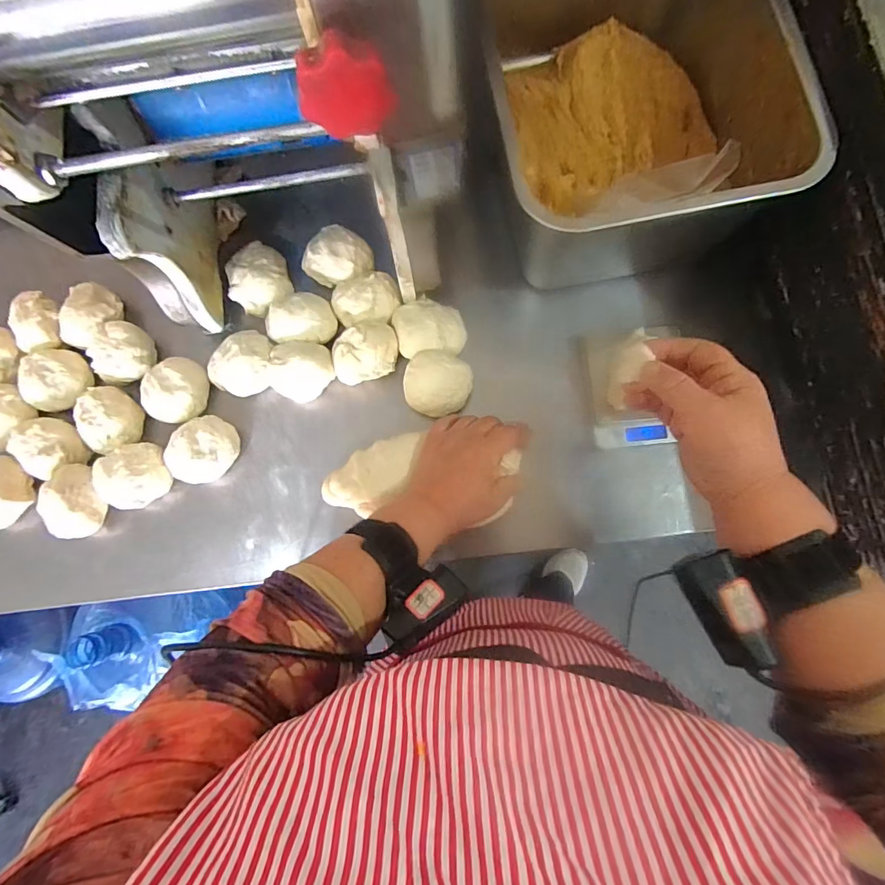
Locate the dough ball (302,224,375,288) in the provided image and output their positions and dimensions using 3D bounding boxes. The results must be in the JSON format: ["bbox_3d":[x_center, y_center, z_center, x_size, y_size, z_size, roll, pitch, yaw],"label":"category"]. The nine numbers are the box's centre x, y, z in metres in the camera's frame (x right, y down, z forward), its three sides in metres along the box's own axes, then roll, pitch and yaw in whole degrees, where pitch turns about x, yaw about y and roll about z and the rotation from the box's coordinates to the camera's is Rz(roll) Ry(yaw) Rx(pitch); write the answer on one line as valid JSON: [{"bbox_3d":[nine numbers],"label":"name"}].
[{"bbox_3d":[-0.116,-0.202,0.522,0.072,0.042,0.062,31,83,7],"label":"dough ball"}]

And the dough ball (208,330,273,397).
[{"bbox_3d":[-0.211,-0.082,0.503,0.064,0.038,0.071,41,84,8],"label":"dough ball"}]

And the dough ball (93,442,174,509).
[{"bbox_3d":[-0.319,0.035,0.490,0.067,0.055,0.064,0,81,2],"label":"dough ball"}]

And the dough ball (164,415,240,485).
[{"bbox_3d":[-0.249,0.009,0.490,0.057,0.044,0.071,26,82,6],"label":"dough ball"}]

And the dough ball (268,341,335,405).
[{"bbox_3d":[-0.147,-0.076,0.494,0.065,0.041,0.057,8,81,3],"label":"dough ball"}]

